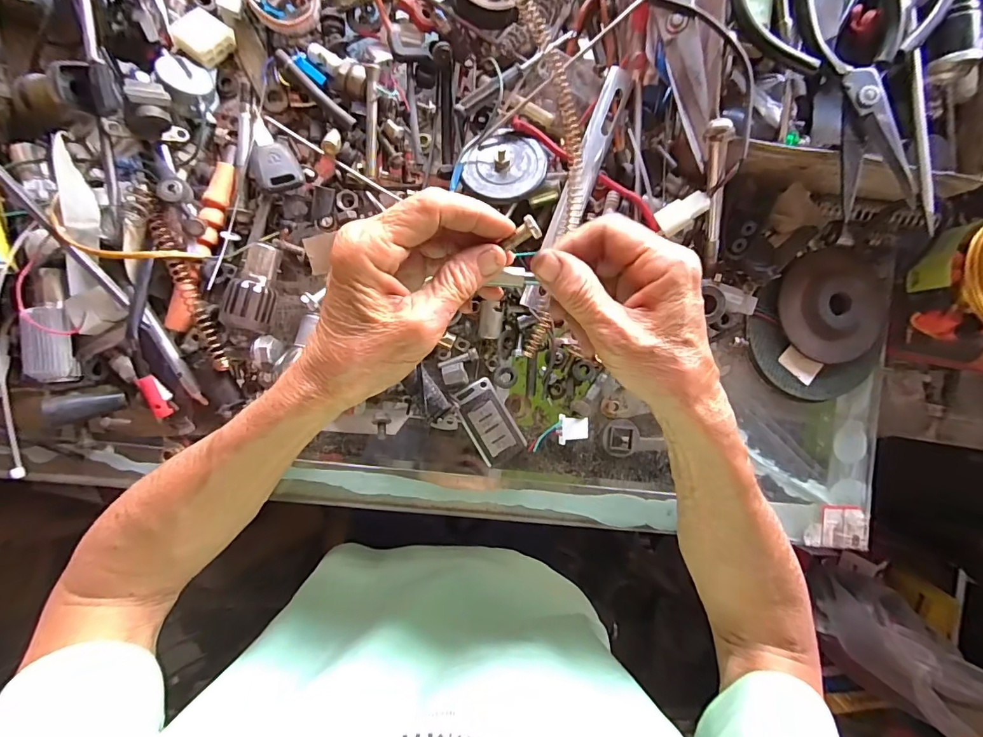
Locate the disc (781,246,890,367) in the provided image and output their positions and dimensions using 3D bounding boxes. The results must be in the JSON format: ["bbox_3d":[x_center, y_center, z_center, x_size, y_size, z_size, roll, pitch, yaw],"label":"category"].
[{"bbox_3d":[0.249,-0.046,0.327,0.082,0.010,0.080,0,91,-4],"label":"disc"}]

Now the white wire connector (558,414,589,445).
[{"bbox_3d":[0.059,0.043,0.321,0.021,0.005,0.021,1,91,-4],"label":"white wire connector"}]

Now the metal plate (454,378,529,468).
[{"bbox_3d":[-0.002,0.039,0.316,0.030,0.004,0.059,-30,93,-3],"label":"metal plate"}]

